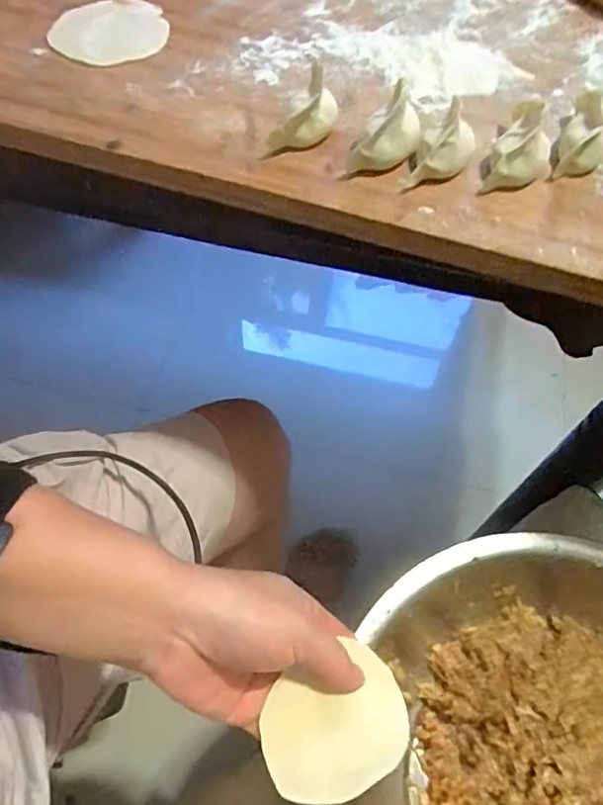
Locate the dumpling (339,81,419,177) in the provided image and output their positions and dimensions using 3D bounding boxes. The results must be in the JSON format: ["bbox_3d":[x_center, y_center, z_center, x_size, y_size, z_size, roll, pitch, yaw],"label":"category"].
[{"bbox_3d":[0.046,-0.144,0.307,0.048,0.038,0.017,-25,64,-16],"label":"dumpling"}]

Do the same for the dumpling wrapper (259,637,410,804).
[{"bbox_3d":[0.018,0.176,0.313,0.080,0.010,0.067,-33,66,-20],"label":"dumpling wrapper"}]

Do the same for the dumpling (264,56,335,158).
[{"bbox_3d":[0.000,-0.156,0.313,0.018,0.035,0.047,39,65,18],"label":"dumpling"}]

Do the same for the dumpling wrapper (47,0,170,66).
[{"bbox_3d":[-0.129,-0.250,0.386,0.074,0.007,0.072,2,62,-3],"label":"dumpling wrapper"}]

